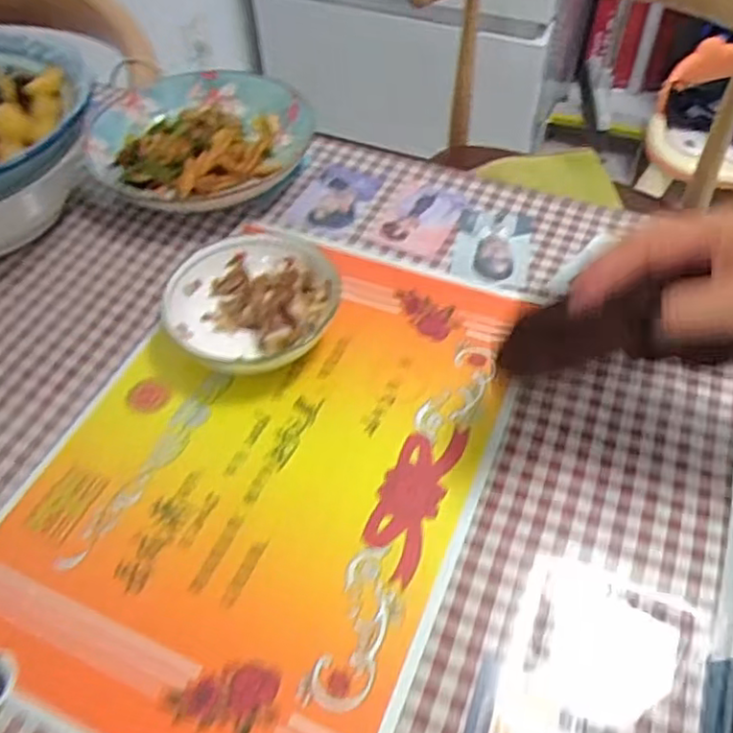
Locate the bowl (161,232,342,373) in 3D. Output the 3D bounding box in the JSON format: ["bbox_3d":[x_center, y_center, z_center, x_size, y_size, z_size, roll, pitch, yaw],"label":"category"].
[{"bbox_3d":[-0.080,-0.047,0.480,0.123,0.035,0.124,-1,51,1],"label":"bowl"}]

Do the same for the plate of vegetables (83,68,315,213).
[{"bbox_3d":[-0.137,-0.207,0.606,0.179,0.031,0.181,0,51,2],"label":"plate of vegetables"}]

